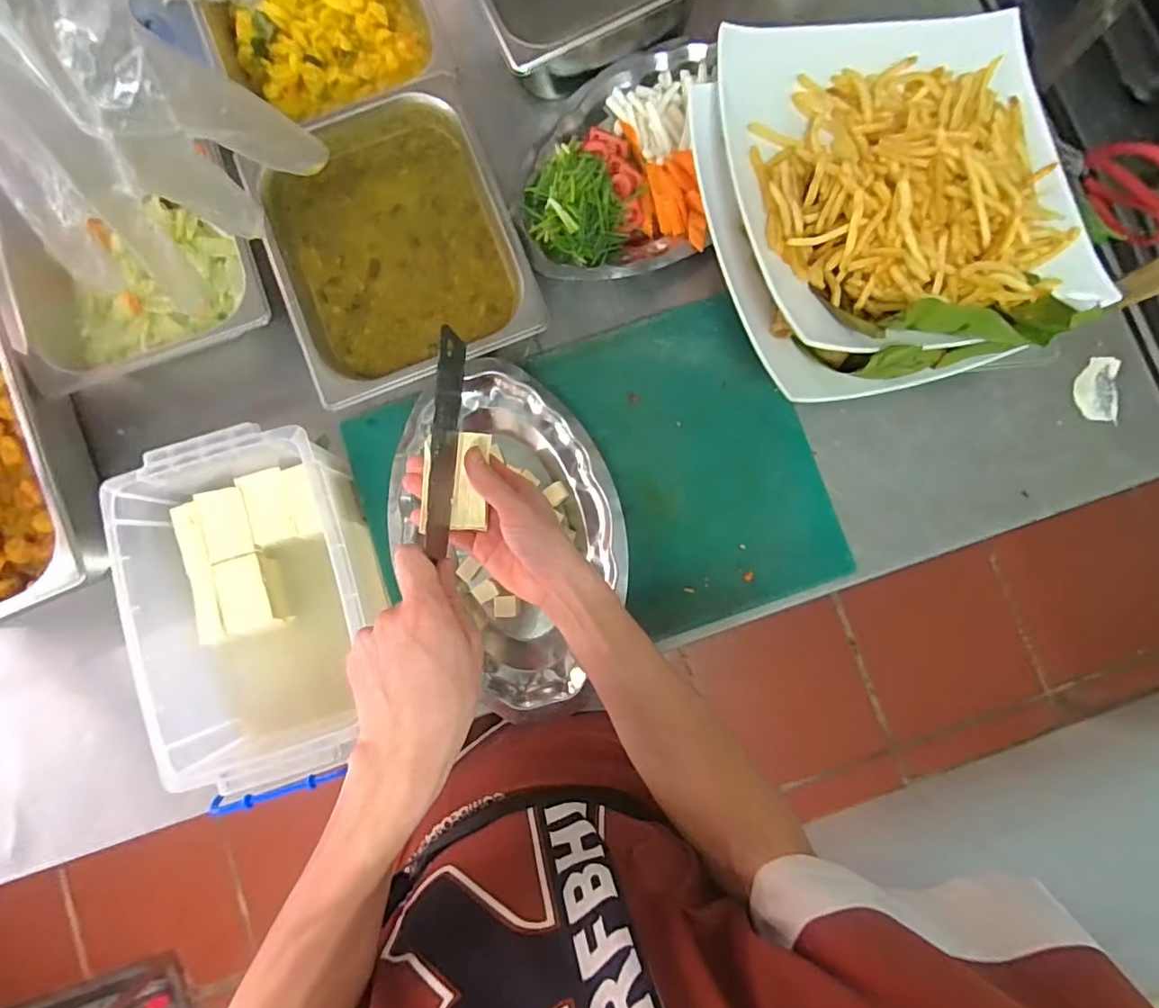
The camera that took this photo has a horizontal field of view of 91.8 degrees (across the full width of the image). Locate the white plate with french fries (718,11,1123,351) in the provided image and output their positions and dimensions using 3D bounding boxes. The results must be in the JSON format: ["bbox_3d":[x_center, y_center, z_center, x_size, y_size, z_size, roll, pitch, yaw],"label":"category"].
[{"bbox_3d":[0.341,-0.332,0.578,0.371,0.092,0.384,-11,85,0],"label":"white plate with french fries"}]

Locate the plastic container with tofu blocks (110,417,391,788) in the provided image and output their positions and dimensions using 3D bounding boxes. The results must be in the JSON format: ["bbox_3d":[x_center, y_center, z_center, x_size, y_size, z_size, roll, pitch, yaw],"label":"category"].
[{"bbox_3d":[-0.326,0.097,0.604,0.216,0.149,0.320,-20,85,-1],"label":"plastic container with tofu blocks"}]

